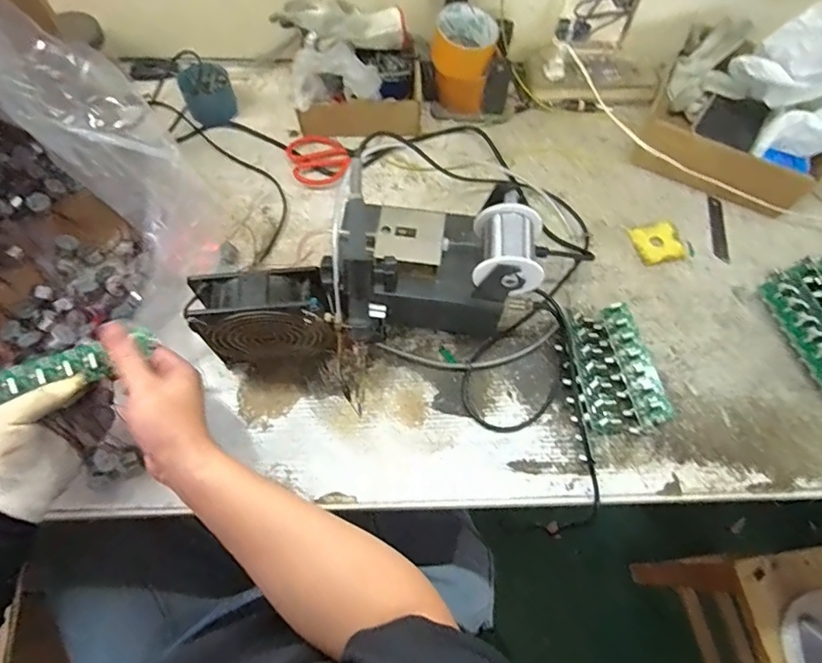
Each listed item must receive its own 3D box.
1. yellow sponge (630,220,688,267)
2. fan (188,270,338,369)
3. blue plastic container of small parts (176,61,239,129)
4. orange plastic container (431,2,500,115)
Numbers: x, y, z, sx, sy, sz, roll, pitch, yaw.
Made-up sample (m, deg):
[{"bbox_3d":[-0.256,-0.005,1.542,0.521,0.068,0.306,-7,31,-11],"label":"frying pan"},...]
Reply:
[{"bbox_3d":[0.306,-0.110,0.619,0.060,0.009,0.055,-14,66,-8],"label":"yellow sponge"},{"bbox_3d":[-0.139,-0.007,0.497,0.132,0.119,0.056,-2,65,-2],"label":"fan"},{"bbox_3d":[-0.275,-0.322,0.684,0.066,0.054,0.059,-26,68,-13],"label":"blue plastic container of small parts"},{"bbox_3d":[0.069,-0.365,0.684,0.082,0.102,0.079,7,65,2],"label":"orange plastic container"}]

